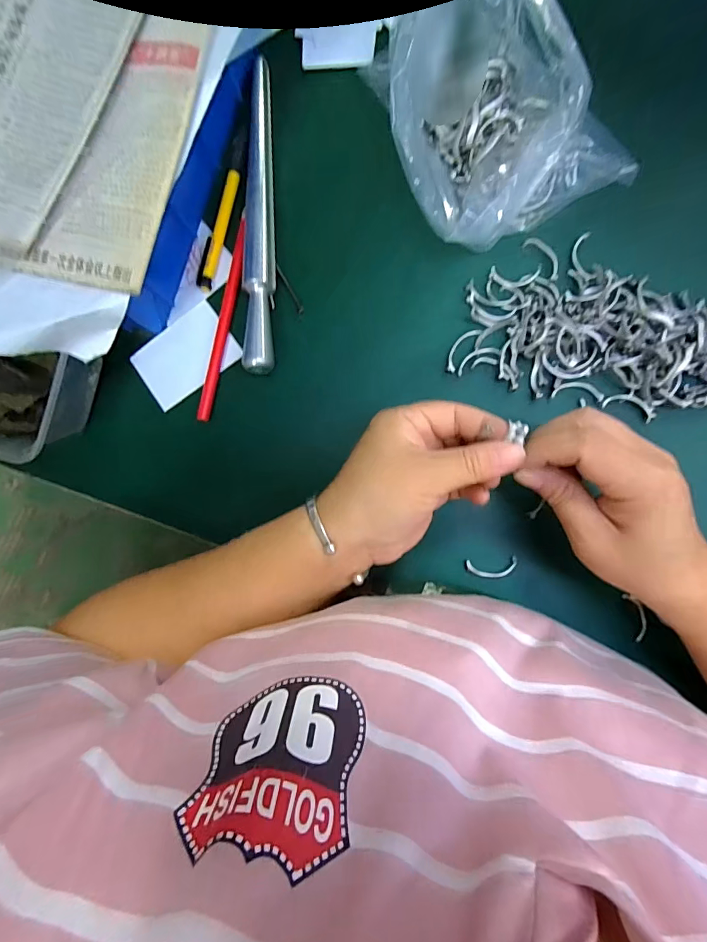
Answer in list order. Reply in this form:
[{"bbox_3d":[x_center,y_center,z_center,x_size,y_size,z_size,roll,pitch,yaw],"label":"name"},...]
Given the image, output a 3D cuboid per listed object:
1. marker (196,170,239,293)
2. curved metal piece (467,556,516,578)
[{"bbox_3d":[-0.103,-0.182,0.322,0.012,0.007,0.089,15,90,6],"label":"marker"},{"bbox_3d":[0.099,0.068,0.301,0.035,0.004,0.013,-7,68,0],"label":"curved metal piece"}]

